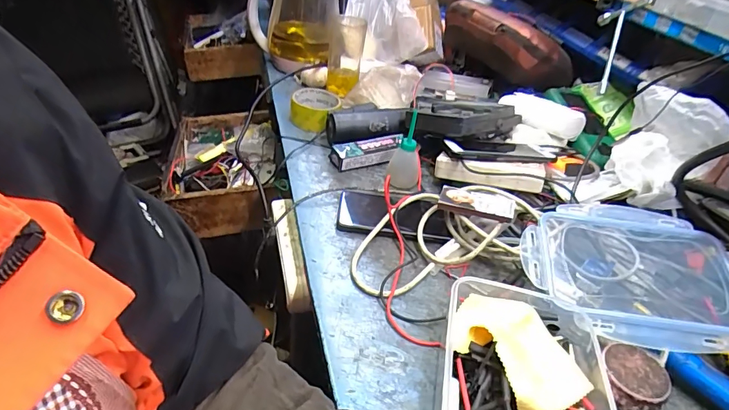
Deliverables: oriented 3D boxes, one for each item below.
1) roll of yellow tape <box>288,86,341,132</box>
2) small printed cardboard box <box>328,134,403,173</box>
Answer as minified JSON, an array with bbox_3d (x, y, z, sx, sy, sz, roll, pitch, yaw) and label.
[{"bbox_3d":[-0.085,-0.163,0.760,0.084,0.040,0.093,9,37,-1],"label":"roll of yellow tape"},{"bbox_3d":[0.001,-0.083,0.692,0.110,0.031,0.048,-10,41,-25],"label":"small printed cardboard box"}]

